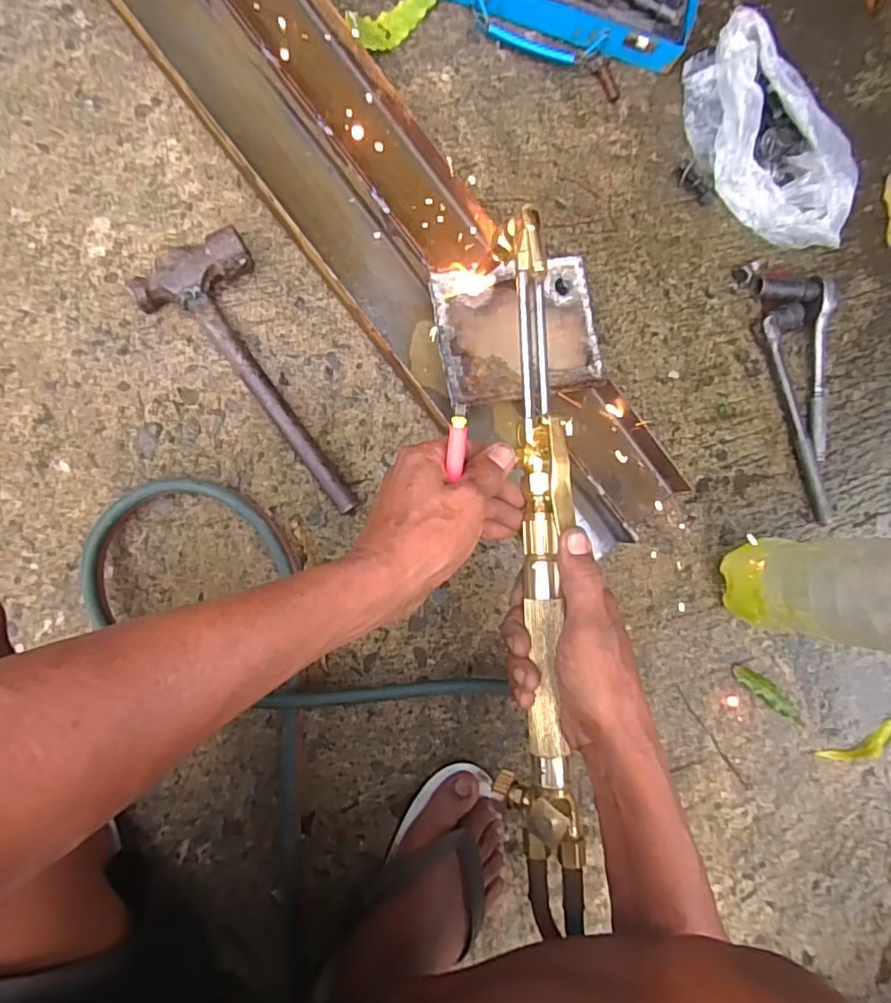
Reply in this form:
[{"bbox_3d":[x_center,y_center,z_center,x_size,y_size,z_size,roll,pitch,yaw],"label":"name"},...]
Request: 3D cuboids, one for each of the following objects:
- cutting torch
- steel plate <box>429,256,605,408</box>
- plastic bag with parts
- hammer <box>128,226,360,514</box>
[{"bbox_3d":[0.064,0.015,0.398,0.040,0.052,0.436,0,83,-9],"label":"cutting torch"},{"bbox_3d":[0.066,-0.155,0.532,0.146,0.008,0.121,-11,90,-13],"label":"steel plate"},{"bbox_3d":[0.349,-0.380,0.623,0.126,0.062,0.245,-45,97,-8],"label":"plastic bag with parts"},{"bbox_3d":[-0.158,-0.107,0.524,0.102,0.037,0.267,-35,95,-12],"label":"hammer"}]

